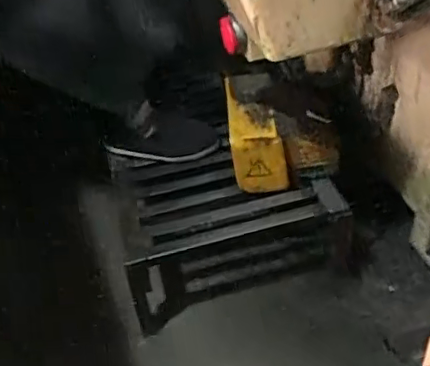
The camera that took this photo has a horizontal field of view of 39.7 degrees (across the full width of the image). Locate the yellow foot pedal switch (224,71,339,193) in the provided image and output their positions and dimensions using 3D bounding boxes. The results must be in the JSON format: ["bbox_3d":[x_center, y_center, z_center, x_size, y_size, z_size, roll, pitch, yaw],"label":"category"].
[{"bbox_3d":[0.147,-0.127,1.298,0.229,0.126,0.262,-5,45,2],"label":"yellow foot pedal switch"}]

